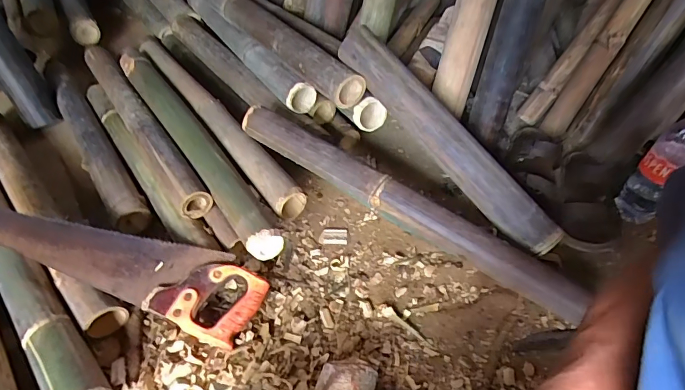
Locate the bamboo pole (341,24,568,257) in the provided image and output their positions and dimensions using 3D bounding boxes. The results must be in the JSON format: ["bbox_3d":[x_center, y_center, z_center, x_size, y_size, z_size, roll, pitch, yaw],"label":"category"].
[{"bbox_3d":[0.178,-0.099,0.736,0.064,0.070,0.494,-37,81,-32],"label":"bamboo pole"}]

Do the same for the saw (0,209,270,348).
[{"bbox_3d":[-0.360,0.081,0.651,0.491,0.021,0.123,22,61,4],"label":"saw"}]

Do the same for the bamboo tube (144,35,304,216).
[{"bbox_3d":[-0.286,-0.174,0.891,0.056,0.065,0.664,-28,51,-26],"label":"bamboo tube"}]

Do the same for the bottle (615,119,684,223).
[{"bbox_3d":[0.552,-0.043,0.729,0.053,0.231,0.070,-35,56,-30],"label":"bottle"}]

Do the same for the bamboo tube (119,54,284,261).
[{"bbox_3d":[-0.299,-0.117,0.826,0.074,0.065,0.647,-28,51,-26],"label":"bamboo tube"}]

